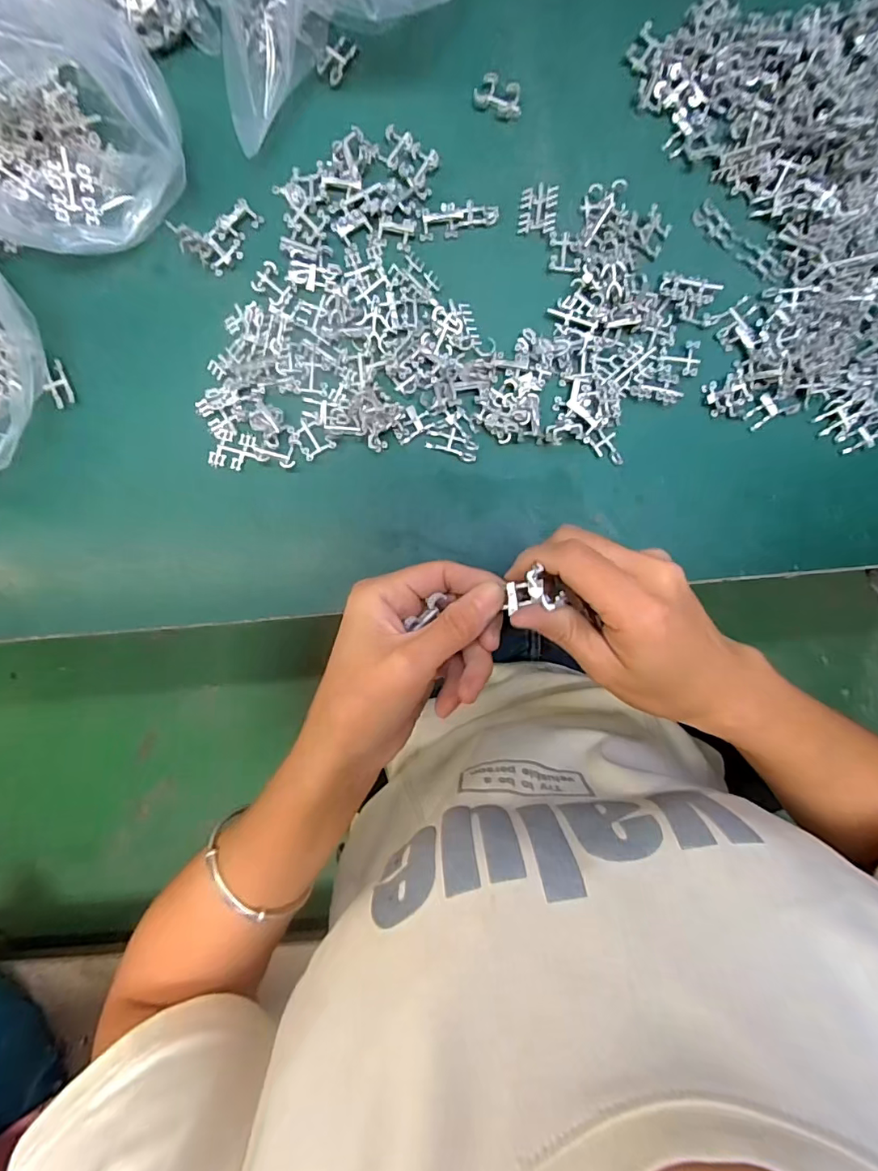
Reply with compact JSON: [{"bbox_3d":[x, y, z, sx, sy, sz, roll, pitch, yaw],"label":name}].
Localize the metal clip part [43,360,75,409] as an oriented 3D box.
[{"bbox_3d":[-0.248,-0.132,0.329,0.012,0.011,0.031,-20,90,-1],"label":"metal clip part"}]

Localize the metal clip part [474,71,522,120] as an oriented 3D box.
[{"bbox_3d":[0.040,-0.325,0.338,0.032,0.010,0.019,34,89,0],"label":"metal clip part"}]

